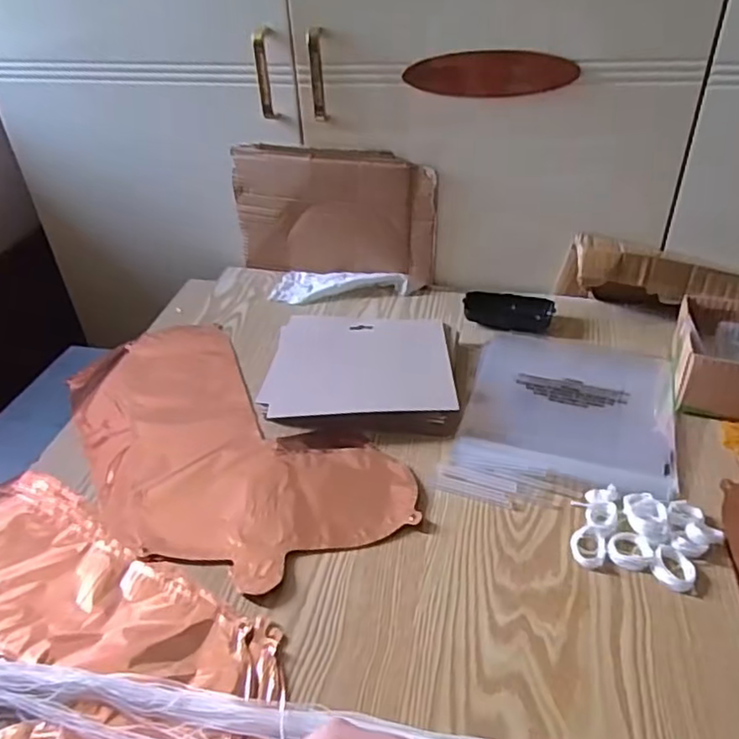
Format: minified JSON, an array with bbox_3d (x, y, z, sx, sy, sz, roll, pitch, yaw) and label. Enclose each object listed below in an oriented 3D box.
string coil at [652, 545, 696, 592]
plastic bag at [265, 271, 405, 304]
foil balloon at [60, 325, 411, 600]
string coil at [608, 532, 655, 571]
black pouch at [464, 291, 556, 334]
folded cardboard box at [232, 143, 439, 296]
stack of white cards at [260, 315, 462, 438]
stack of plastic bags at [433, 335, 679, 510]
[{"bbox_3d":[0.241,0.158,0.495,0.031,0.009,0.034,-2,37,2],"label":"string coil"},{"bbox_3d":[-0.041,-0.112,0.849,0.179,0.026,0.068,6,38,12],"label":"plastic bag"},{"bbox_3d":[-0.168,0.071,0.641,0.223,0.010,0.425,-29,43,-32],"label":"foil balloon"},{"bbox_3d":[0.212,0.148,0.508,0.034,0.007,0.032,-2,37,2],"label":"string coil"},{"bbox_3d":[0.176,-0.074,0.791,0.108,0.023,0.055,8,38,15],"label":"black pouch"},{"bbox_3d":[-0.048,-0.202,0.839,0.270,0.180,0.025,6,38,13],"label":"folded cardboard box"},{"bbox_3d":[-0.006,0.000,0.691,0.205,0.036,0.172,1,37,6],"label":"stack of white cards"},{"bbox_3d":[0.208,0.047,0.655,0.206,0.012,0.276,11,39,18],"label":"stack of plastic bags"}]

